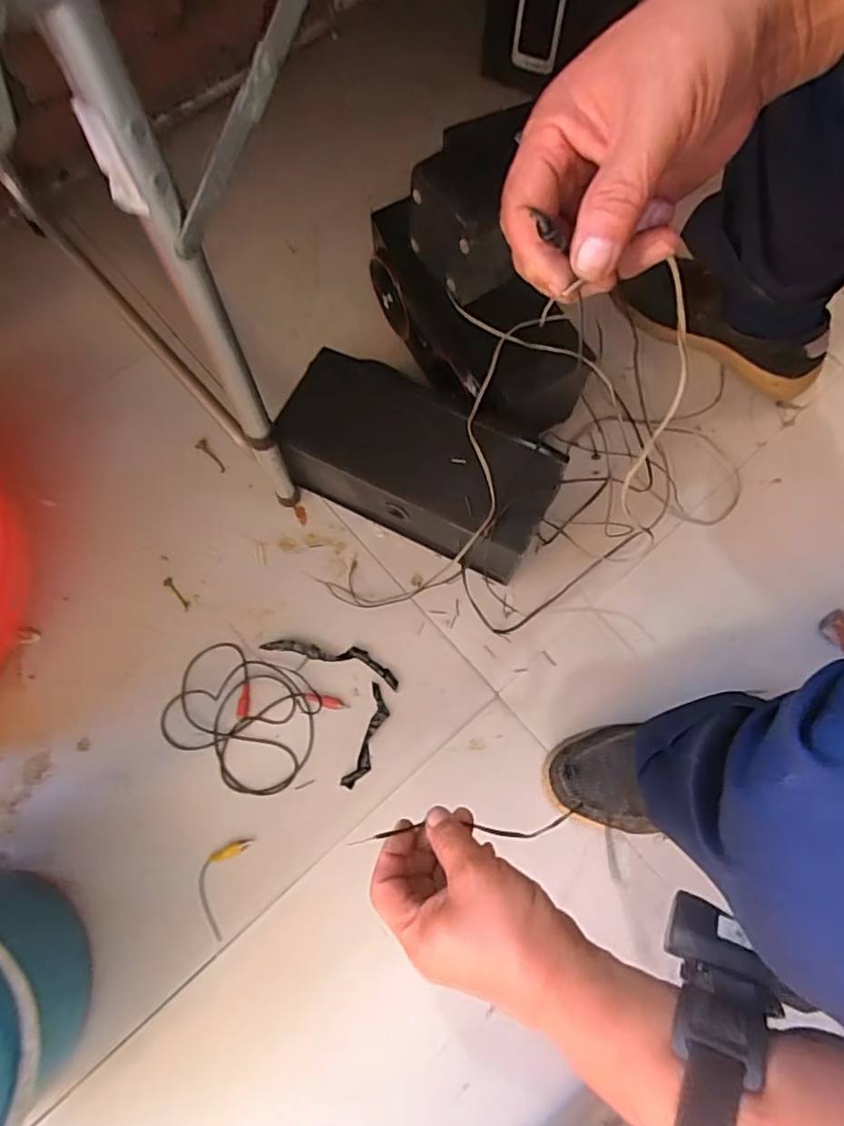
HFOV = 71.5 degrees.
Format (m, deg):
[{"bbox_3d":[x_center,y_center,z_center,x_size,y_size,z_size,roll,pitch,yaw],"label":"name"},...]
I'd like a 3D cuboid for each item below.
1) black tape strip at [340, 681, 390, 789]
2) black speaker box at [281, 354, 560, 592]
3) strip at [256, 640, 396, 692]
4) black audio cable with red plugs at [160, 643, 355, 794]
[{"bbox_3d":[-0.056,0.182,0.614,0.025,0.004,0.107,17,75,4],"label":"black tape strip"},{"bbox_3d":[-0.004,-0.103,0.637,0.278,0.120,0.133,29,76,7],"label":"black speaker box"},{"bbox_3d":[-0.096,0.100,0.635,0.149,0.004,0.029,16,75,4],"label":"strip"},{"bbox_3d":[-0.186,0.158,0.615,0.162,0.008,0.131,32,76,8],"label":"black audio cable with red plugs"}]

